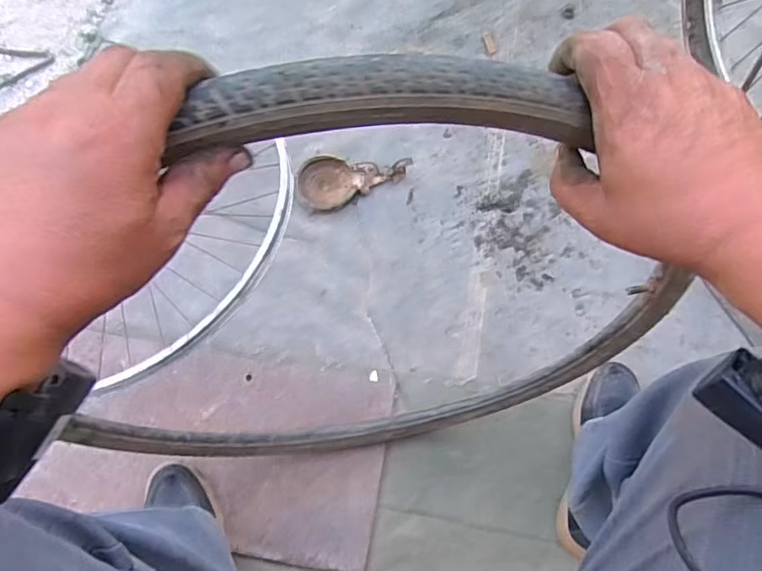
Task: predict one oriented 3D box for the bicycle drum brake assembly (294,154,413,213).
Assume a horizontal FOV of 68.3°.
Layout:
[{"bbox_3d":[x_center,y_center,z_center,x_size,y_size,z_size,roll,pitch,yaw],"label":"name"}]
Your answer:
[{"bbox_3d":[-0.046,-0.182,0.972,0.192,0.027,0.100,-10,70,-5],"label":"bicycle drum brake assembly"}]

